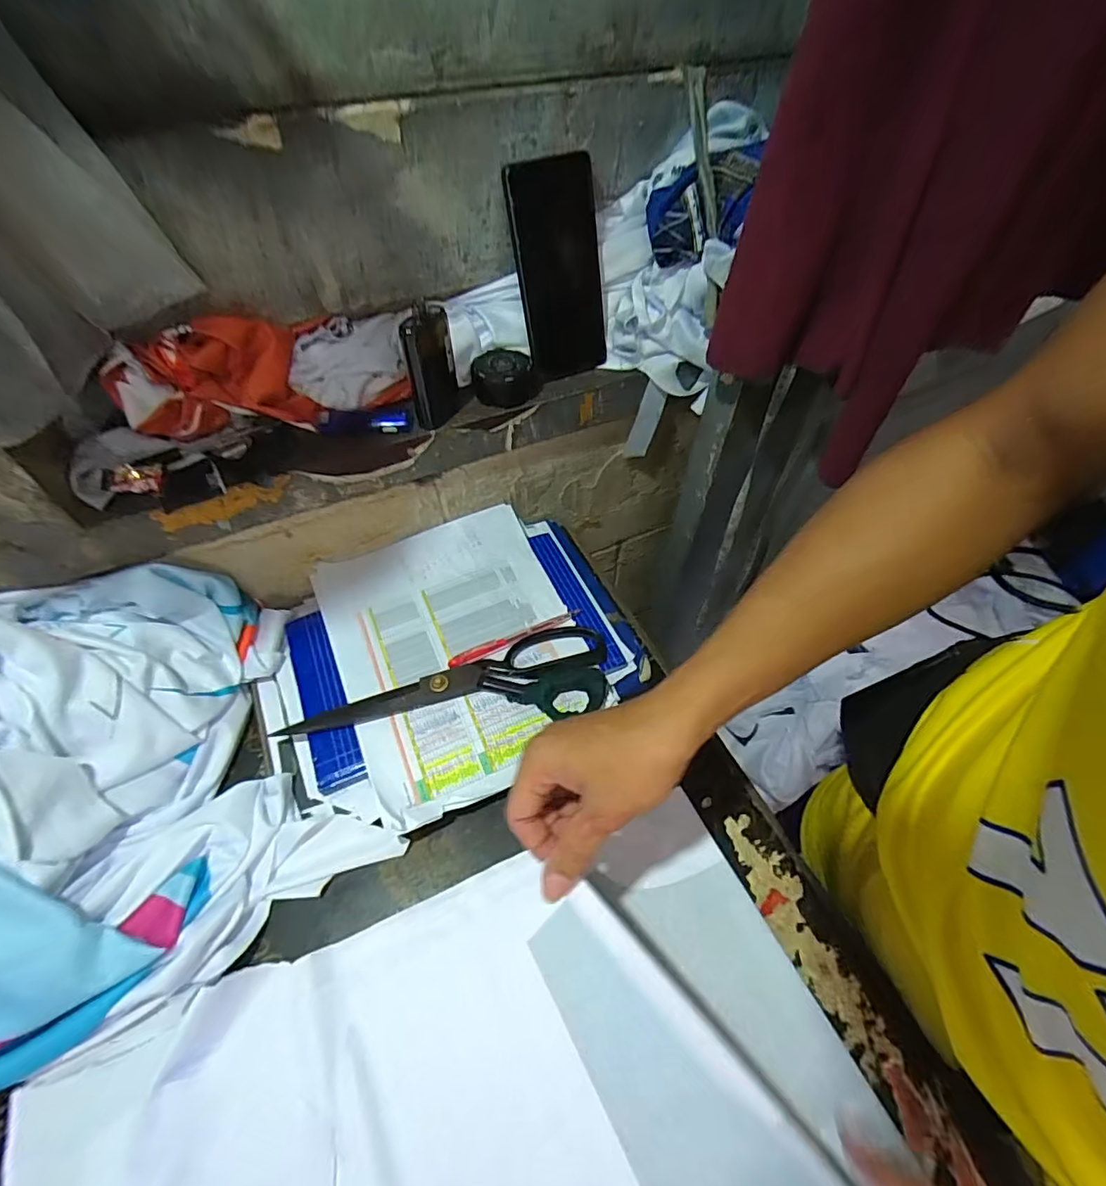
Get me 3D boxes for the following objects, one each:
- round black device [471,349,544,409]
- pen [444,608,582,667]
[{"bbox_3d":[-0.046,-0.206,0.510,0.062,0.032,0.062,0,52,0],"label":"round black device"},{"bbox_3d":[-0.034,0.043,0.514,0.135,0.009,0.015,-20,54,-15],"label":"pen"}]

